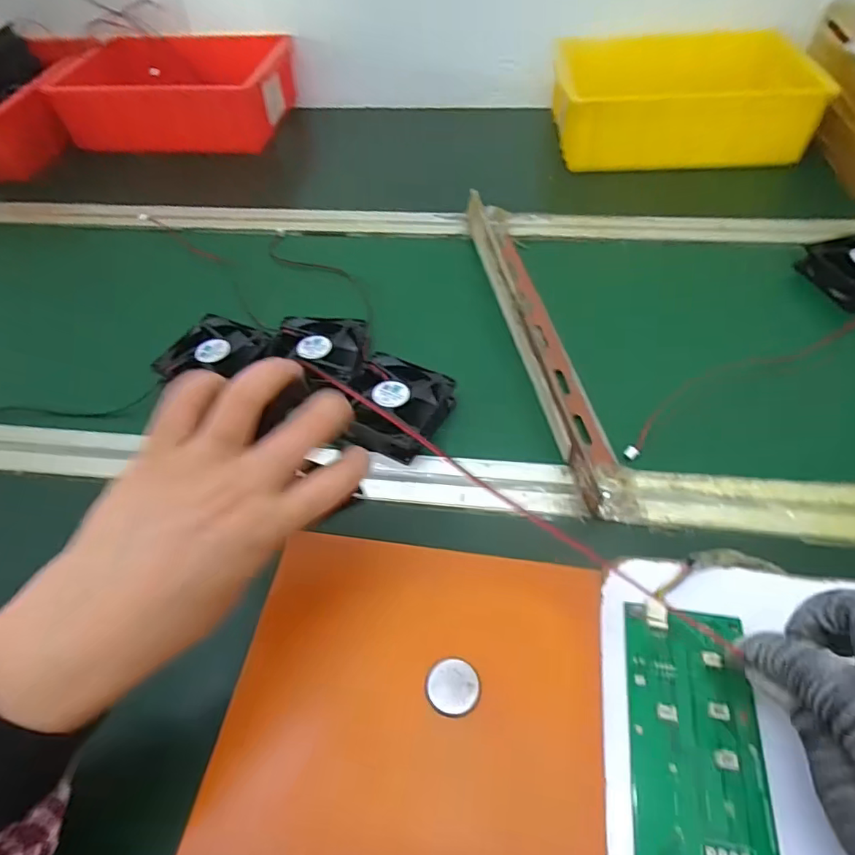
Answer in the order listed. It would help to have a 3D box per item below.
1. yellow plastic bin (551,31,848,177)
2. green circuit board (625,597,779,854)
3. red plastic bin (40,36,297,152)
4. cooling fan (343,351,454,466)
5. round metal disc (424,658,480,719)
[{"bbox_3d":[0.307,-0.416,0.690,0.292,0.084,0.204,-1,51,3],"label":"yellow plastic bin"},{"bbox_3d":[0.138,0.160,0.278,0.064,0.008,0.132,6,52,8],"label":"green circuit board"},{"bbox_3d":[-0.347,-0.468,0.767,0.299,0.090,0.206,-3,51,1],"label":"red plastic bin"},{"bbox_3d":[-0.025,-0.017,0.437,0.076,0.025,0.086,16,54,16],"label":"cooling fan"},{"bbox_3d":[0.014,0.142,0.297,0.029,0.005,0.029,-2,51,2],"label":"round metal disc"}]

